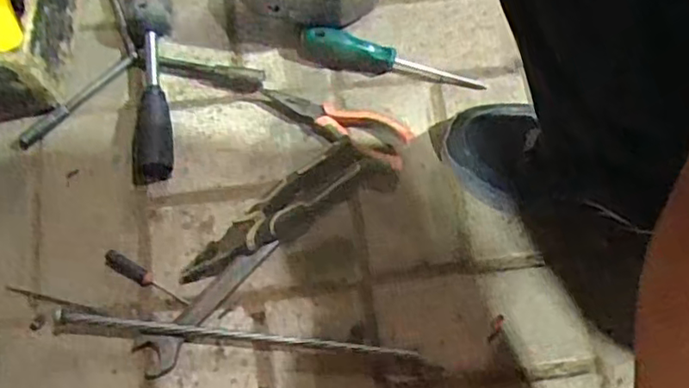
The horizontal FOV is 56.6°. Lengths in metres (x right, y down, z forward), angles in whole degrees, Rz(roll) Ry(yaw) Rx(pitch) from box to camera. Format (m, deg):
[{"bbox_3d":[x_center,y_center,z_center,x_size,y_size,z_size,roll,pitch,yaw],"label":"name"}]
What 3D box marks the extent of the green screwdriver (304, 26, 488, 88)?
[{"bbox_3d":[0.047,-0.134,0.641,0.183,0.037,0.026,11,71,1],"label":"green screwdriver"}]

